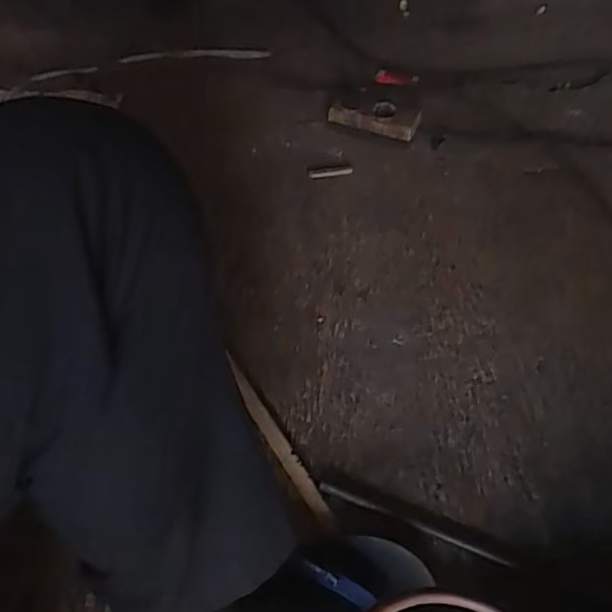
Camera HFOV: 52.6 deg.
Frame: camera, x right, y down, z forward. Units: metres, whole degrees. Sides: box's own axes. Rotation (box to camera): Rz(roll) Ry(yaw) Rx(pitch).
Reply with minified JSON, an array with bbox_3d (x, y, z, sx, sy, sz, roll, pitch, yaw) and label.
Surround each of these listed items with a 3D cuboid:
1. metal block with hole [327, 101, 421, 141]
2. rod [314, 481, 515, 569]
[{"bbox_3d":[0.103,-0.287,0.938,0.132,0.030,0.043,17,51,16],"label":"metal block with hole"},{"bbox_3d":[0.106,0.214,0.613,0.194,0.010,0.012,18,54,15],"label":"rod"}]

